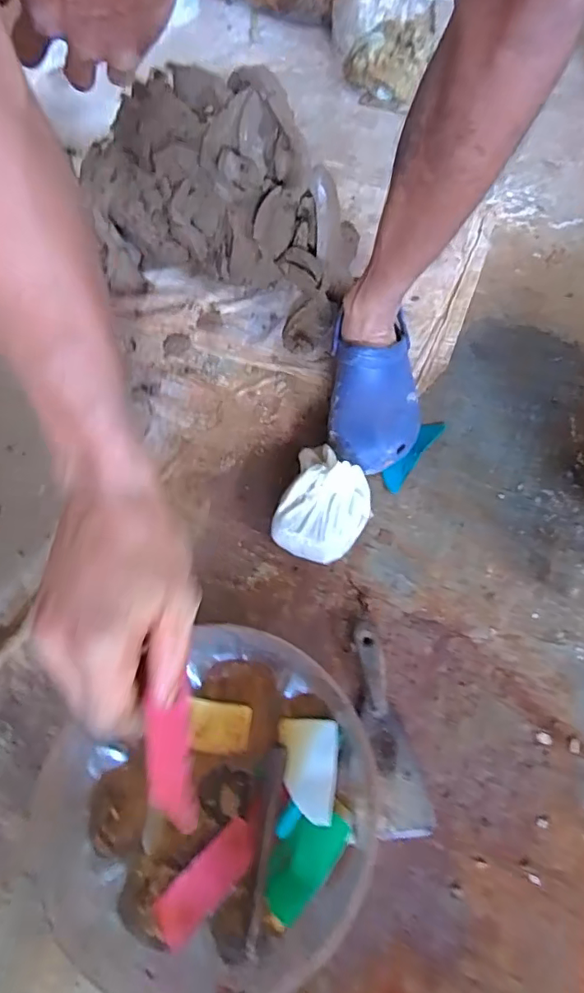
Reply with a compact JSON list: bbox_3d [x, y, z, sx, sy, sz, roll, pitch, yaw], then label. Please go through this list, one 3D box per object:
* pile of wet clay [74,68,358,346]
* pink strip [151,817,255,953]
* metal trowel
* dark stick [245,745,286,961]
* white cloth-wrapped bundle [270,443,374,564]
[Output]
[{"bbox_3d":[-0.095,-0.392,0.722,0.363,0.220,0.220,21,64,13],"label":"pile of wet clay"},{"bbox_3d":[-0.069,0.310,0.426,0.036,0.008,0.093,39,69,21],"label":"pink strip"},{"bbox_3d":[0.091,0.213,0.496,0.051,0.023,0.182,-7,61,-2],"label":"metal trowel"},{"bbox_3d":[-0.025,0.287,0.437,0.019,0.008,0.144,-1,56,19],"label":"dark stick"},{"bbox_3d":[0.039,0.003,0.591,0.098,0.062,0.144,14,62,10],"label":"white cloth-wrapped bundle"}]

